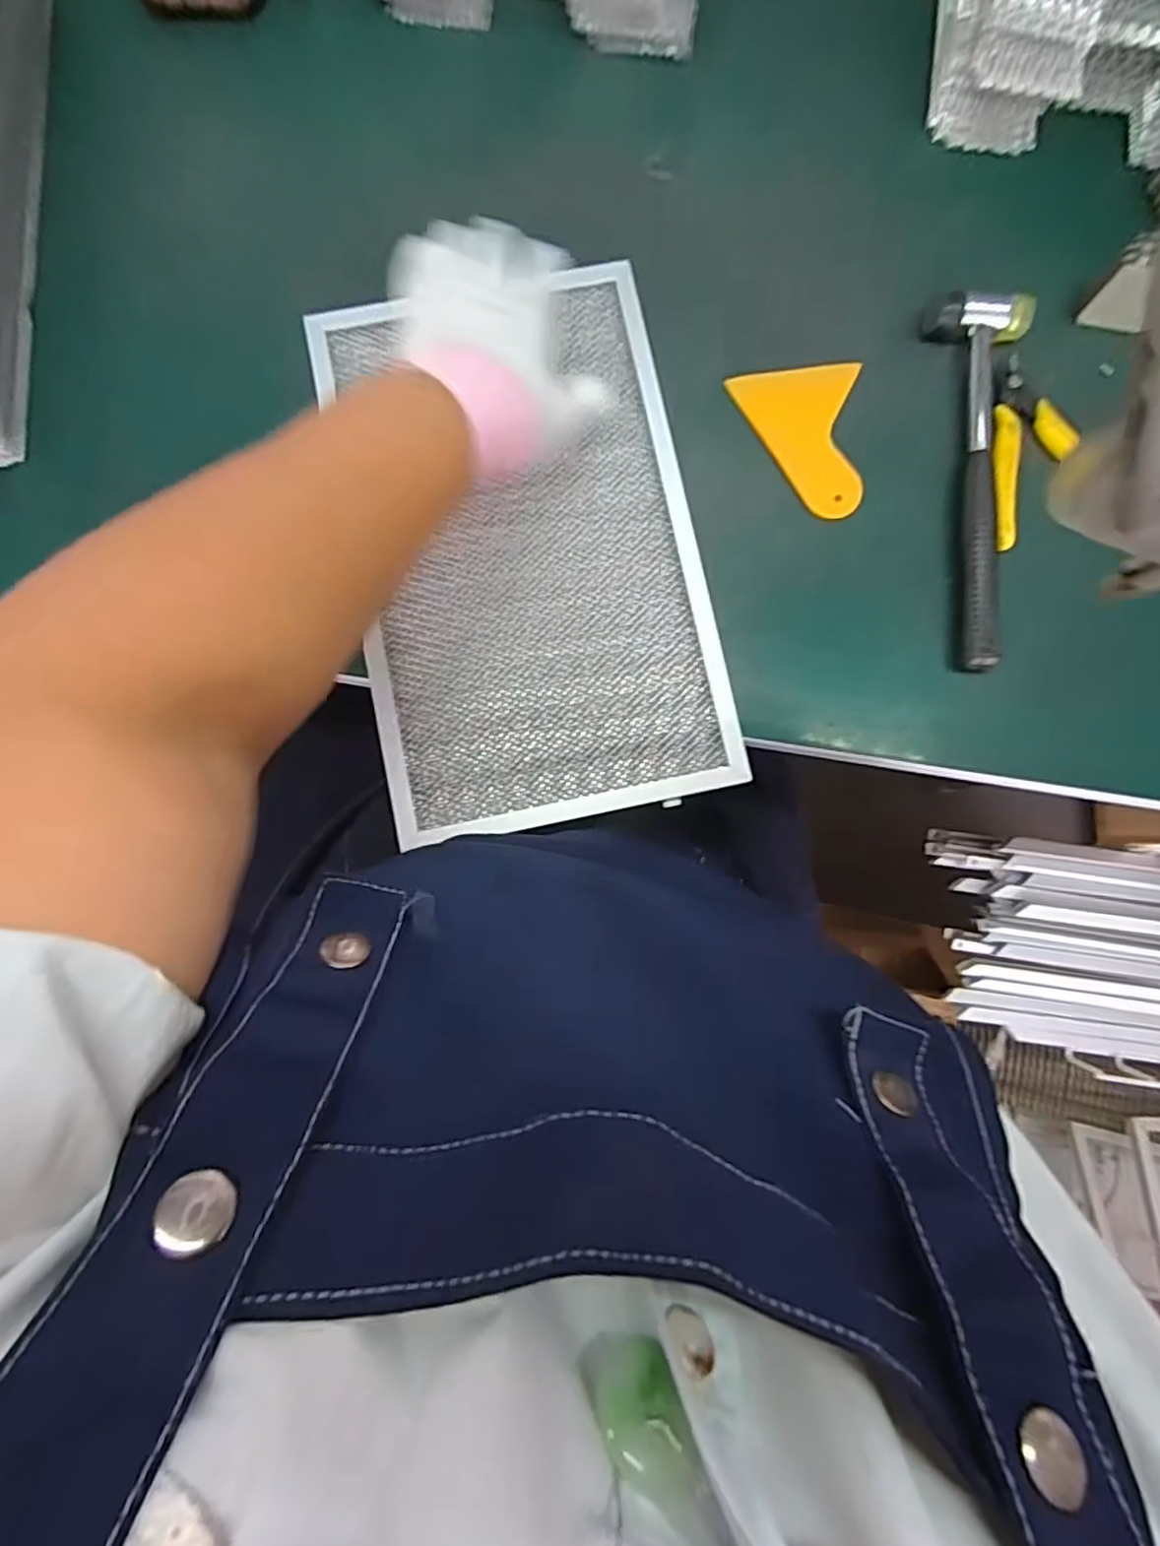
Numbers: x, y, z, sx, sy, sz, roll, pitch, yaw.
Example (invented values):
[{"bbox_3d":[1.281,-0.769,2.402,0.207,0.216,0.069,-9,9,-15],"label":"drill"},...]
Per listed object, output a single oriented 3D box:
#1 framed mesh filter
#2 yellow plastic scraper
[{"bbox_3d":[-0.034,-0.137,0.400,0.206,0.015,0.328,-12,86,-3],"label":"framed mesh filter"},{"bbox_3d":[0.152,-0.221,0.420,0.072,0.007,0.109,-35,87,-5],"label":"yellow plastic scraper"}]

